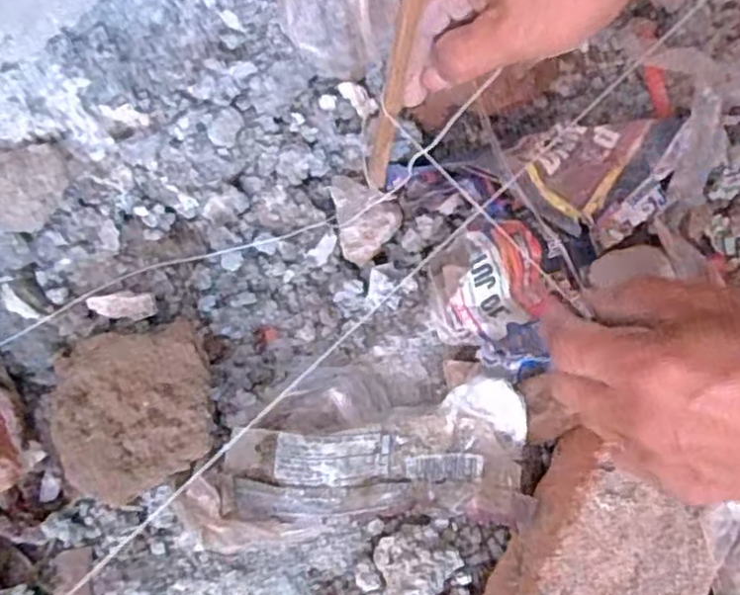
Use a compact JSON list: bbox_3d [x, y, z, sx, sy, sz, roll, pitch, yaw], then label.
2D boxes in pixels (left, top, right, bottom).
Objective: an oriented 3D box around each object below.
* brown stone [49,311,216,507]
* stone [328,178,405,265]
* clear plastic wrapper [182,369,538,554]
[{"bbox_3d":[-0.118,0.055,0.356,0.084,0.042,0.092,-10,74,-3],"label":"brown stone"},{"bbox_3d":[-0.002,-0.051,0.433,0.038,0.020,0.062,-11,74,-4],"label":"stone"},{"bbox_3d":[-0.005,0.076,0.354,0.161,0.030,0.079,-5,74,-2],"label":"clear plastic wrapper"}]

